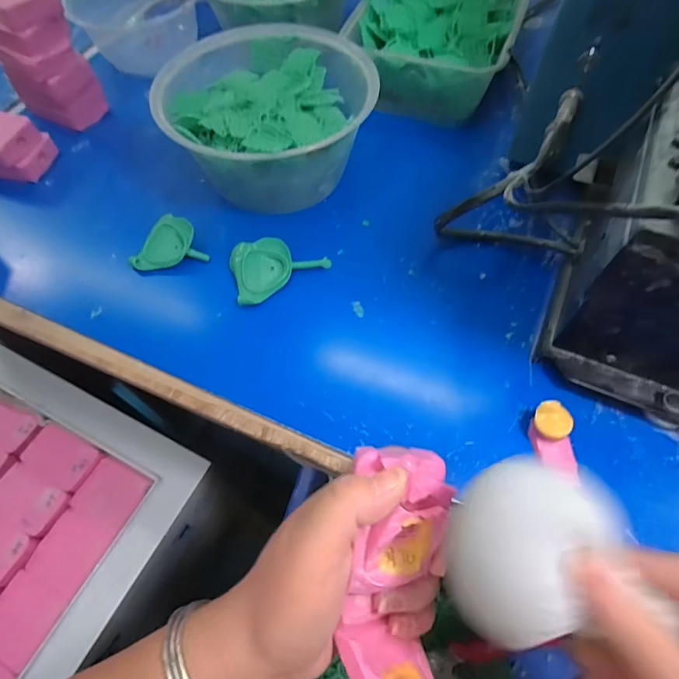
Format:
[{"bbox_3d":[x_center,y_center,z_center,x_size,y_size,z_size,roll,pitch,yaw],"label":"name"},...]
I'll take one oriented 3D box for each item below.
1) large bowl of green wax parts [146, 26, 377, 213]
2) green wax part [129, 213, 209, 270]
[{"bbox_3d":[-0.057,-0.180,0.363,0.162,0.073,0.167,-1,62,2],"label":"large bowl of green wax parts"},{"bbox_3d":[-0.135,-0.076,0.344,0.055,0.016,0.040,-13,62,-4],"label":"green wax part"}]

